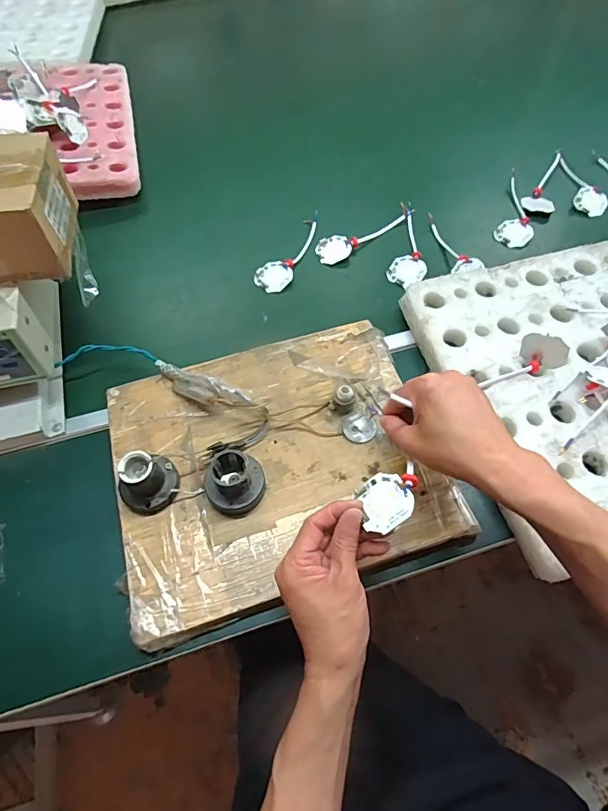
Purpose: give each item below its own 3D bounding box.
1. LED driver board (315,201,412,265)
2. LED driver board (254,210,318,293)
[{"bbox_3d":[0.093,-0.261,0.702,0.169,0.019,0.042,-30,63,-16],"label":"LED driver board"},{"bbox_3d":[-0.011,-0.226,0.683,0.051,0.015,0.170,29,63,17],"label":"LED driver board"}]

